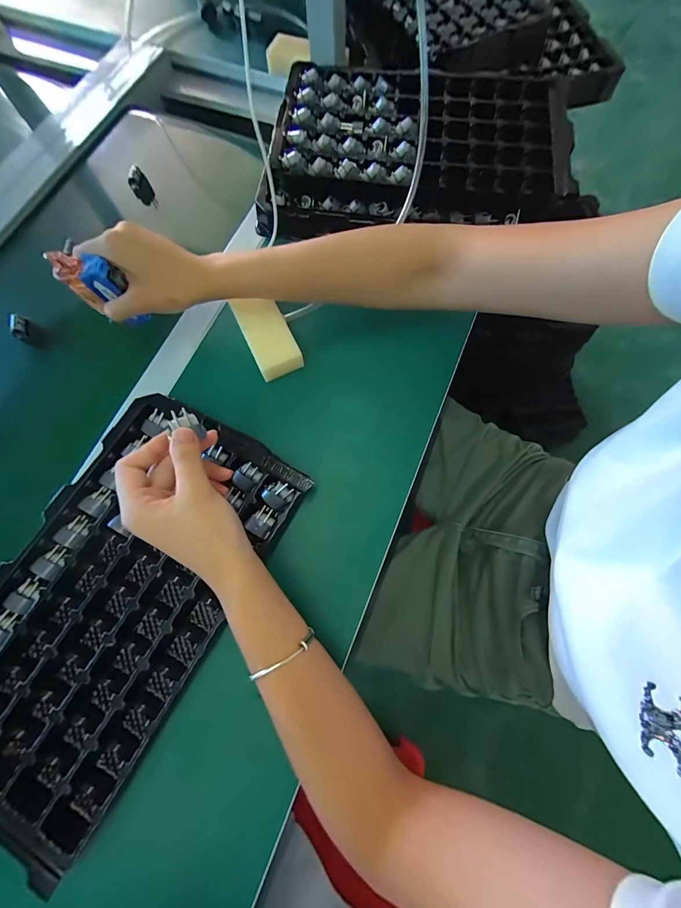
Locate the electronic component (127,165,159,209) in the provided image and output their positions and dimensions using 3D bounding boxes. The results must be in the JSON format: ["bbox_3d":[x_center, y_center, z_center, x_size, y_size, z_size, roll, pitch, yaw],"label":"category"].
[{"bbox_3d":[-0.295,-0.395,0.488,0.027,0.047,0.018,-29,76,-8],"label":"electronic component"}]

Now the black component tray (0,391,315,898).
[{"bbox_3d":[-0.203,0.124,0.311,0.200,0.038,0.354,29,76,8],"label":"black component tray"}]

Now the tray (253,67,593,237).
[{"bbox_3d":[0.091,-0.394,0.431,0.375,0.061,0.220,5,74,2],"label":"tray"}]

